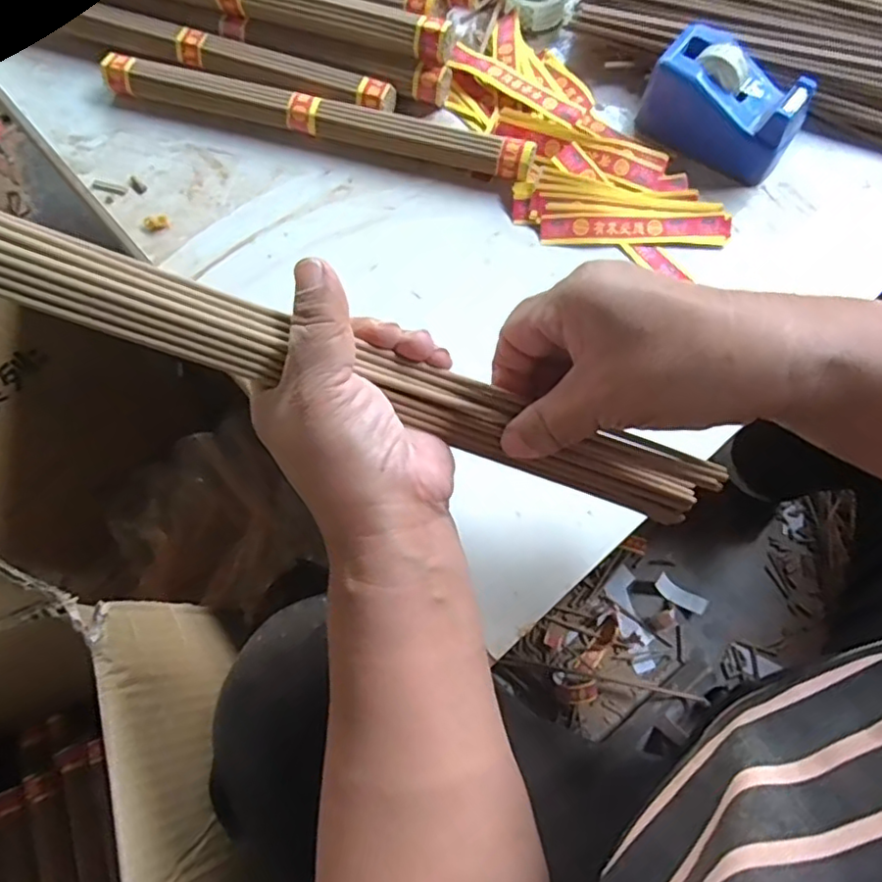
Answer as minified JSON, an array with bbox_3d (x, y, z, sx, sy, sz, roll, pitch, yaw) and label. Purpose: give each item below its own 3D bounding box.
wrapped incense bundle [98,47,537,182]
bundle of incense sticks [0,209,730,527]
[{"bbox_3d":[-0.090,-0.231,0.443,0.313,0.026,0.027,16,71,7],"label":"wrapped incense bundle"},{"bbox_3d":[-0.027,-0.023,0.249,0.315,0.032,0.030,19,70,-15],"label":"bundle of incense sticks"}]

